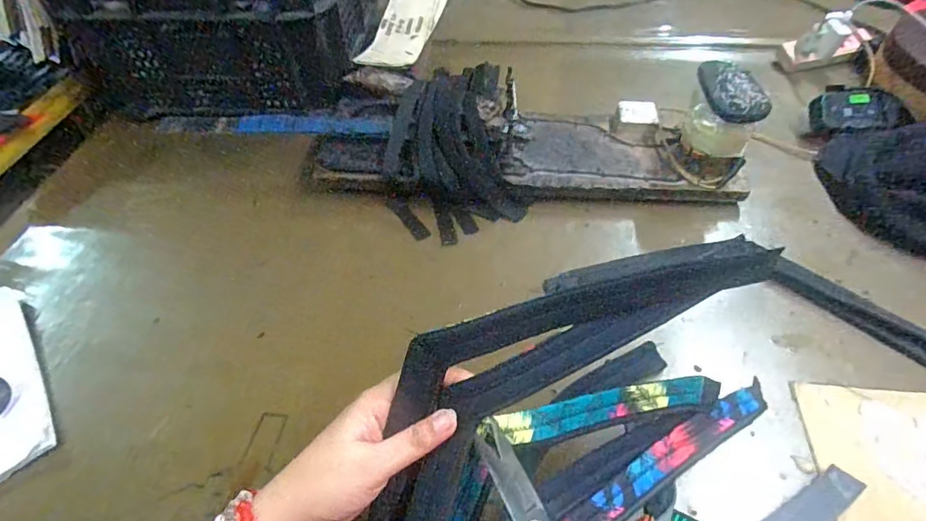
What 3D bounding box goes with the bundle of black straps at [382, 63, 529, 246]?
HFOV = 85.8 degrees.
[{"bbox_3d":[-0.015,-0.130,0.597,0.159,0.082,0.204,-7,51,-5],"label":"bundle of black straps"}]

